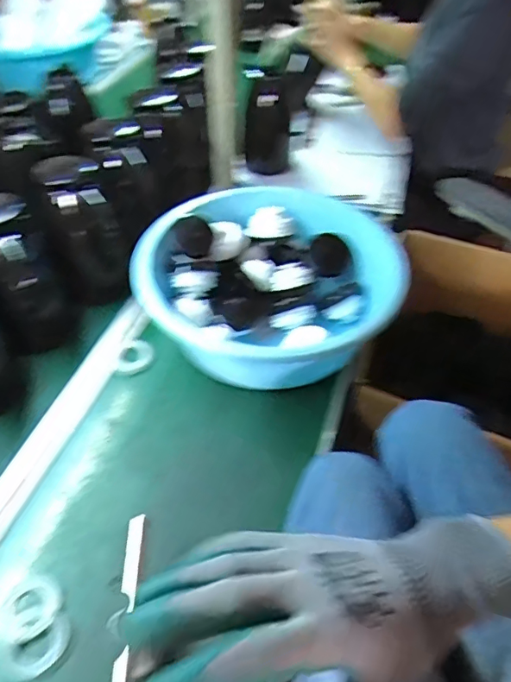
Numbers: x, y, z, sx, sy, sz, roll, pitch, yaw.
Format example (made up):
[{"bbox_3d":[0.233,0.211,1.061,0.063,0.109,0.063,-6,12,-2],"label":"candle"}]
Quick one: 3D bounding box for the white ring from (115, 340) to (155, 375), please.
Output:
[{"bbox_3d":[-0.180,0.023,0.757,0.057,0.009,0.059,-1,47,1],"label":"white ring"}]

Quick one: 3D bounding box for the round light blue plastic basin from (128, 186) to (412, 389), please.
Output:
[{"bbox_3d":[0.032,-0.080,0.753,0.343,0.127,0.368,-1,47,1],"label":"round light blue plastic basin"}]

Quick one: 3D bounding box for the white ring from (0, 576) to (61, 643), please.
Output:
[{"bbox_3d":[-0.236,0.278,0.526,0.059,0.012,0.060,-1,47,1],"label":"white ring"}]

